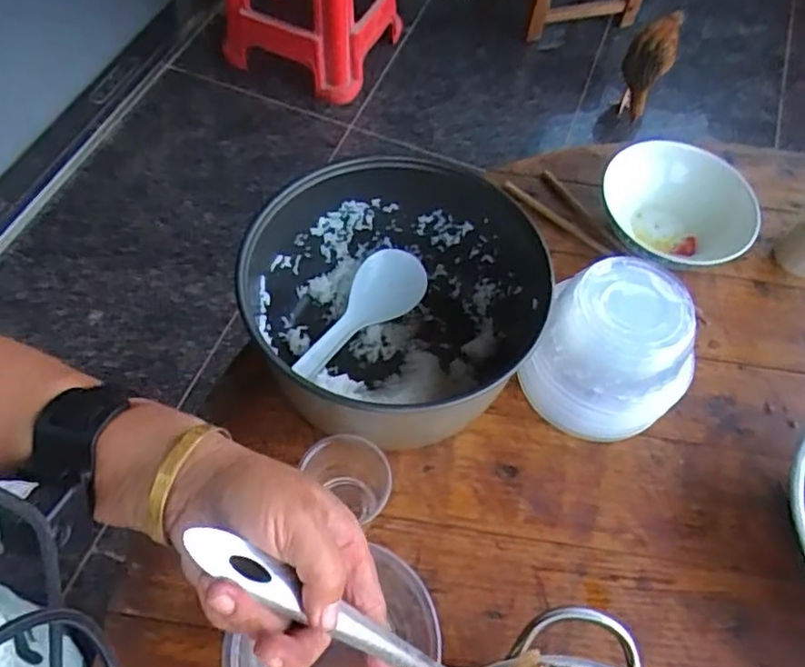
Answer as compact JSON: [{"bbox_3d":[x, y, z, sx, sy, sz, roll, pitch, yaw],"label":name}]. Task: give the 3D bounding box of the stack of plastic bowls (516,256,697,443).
[{"bbox_3d":[0.177,0.017,0.559,0.120,0.110,0.119,20,61,8],"label":"stack of plastic bowls"}]

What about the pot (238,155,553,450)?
[{"bbox_3d":[-0.003,-0.034,0.561,0.207,0.123,0.203,2,60,-3],"label":"pot"}]

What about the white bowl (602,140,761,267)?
[{"bbox_3d":[0.266,-0.114,0.657,0.149,0.071,0.136,2,60,-3],"label":"white bowl"}]

